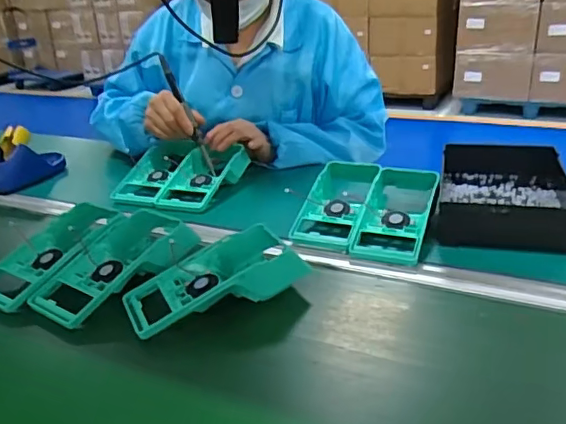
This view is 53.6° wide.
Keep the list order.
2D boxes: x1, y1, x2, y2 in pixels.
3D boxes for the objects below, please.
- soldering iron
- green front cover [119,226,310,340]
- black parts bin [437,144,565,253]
[{"bbox_3d":[-0.147,-0.144,0.884,0.018,0.190,0.020,-25,2,-42],"label":"soldering iron"},{"bbox_3d":[-0.070,0.067,0.579,0.185,0.041,0.090,-15,25,-26],"label":"green front cover"},{"bbox_3d":[0.293,-0.027,0.738,0.159,0.051,0.247,3,23,16],"label":"black parts bin"}]

